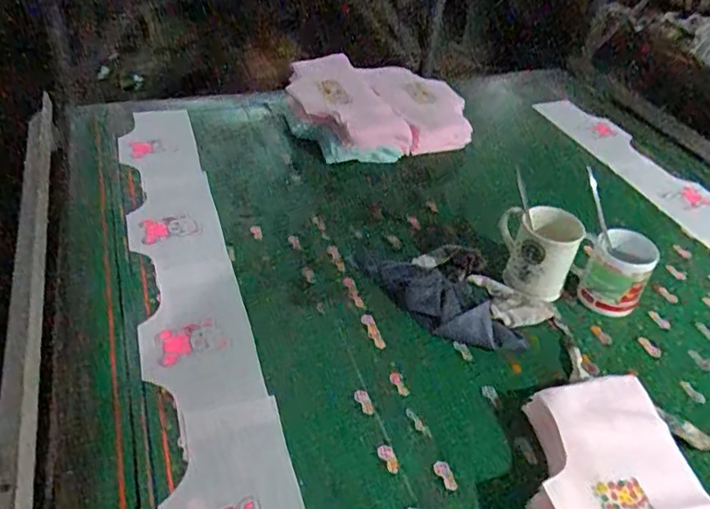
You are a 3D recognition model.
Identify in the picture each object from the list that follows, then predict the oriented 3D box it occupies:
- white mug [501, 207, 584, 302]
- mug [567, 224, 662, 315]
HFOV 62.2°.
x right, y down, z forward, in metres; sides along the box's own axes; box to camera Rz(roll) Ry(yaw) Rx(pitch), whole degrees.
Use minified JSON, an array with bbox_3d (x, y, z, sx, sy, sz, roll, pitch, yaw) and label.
[{"bbox_3d":[0.258,0.003,0.855,0.113,0.102,0.111,17,41,16],"label":"white mug"},{"bbox_3d":[0.368,0.027,0.842,0.097,0.093,0.094,24,44,23],"label":"mug"}]

